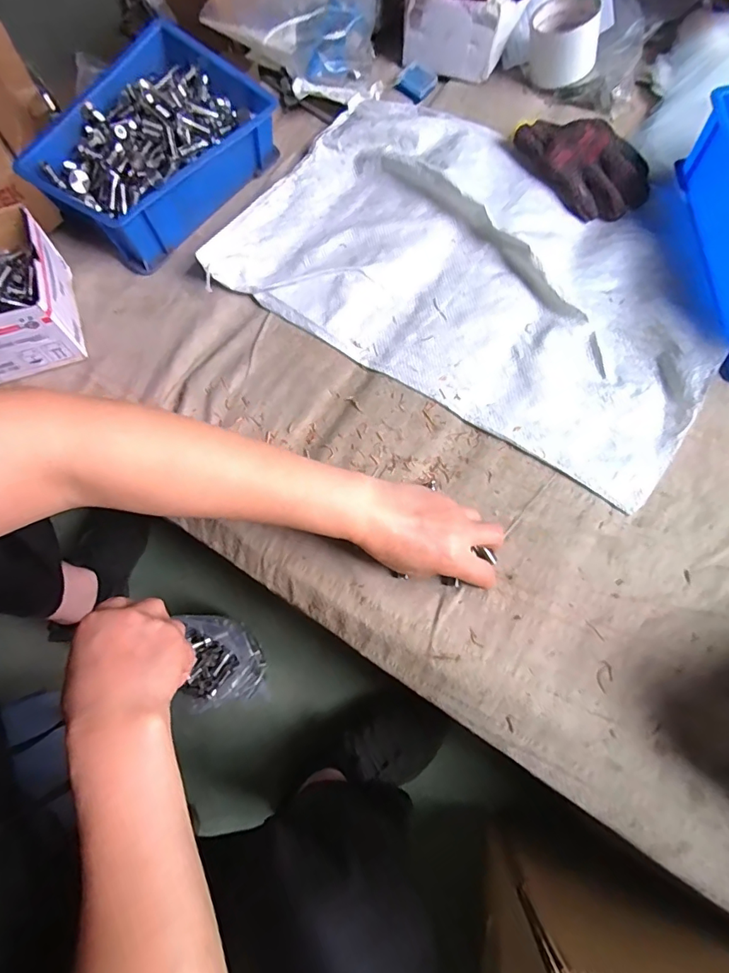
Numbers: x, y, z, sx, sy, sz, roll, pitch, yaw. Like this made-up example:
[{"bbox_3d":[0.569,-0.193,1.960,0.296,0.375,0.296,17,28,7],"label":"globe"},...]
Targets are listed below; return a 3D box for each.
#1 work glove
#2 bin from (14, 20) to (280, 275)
[{"bbox_3d":[0.254,-0.385,0.549,0.100,0.040,0.169,-37,72,-11],"label":"work glove"},{"bbox_3d":[-0.237,-0.394,0.546,0.164,0.096,0.257,40,76,15],"label":"bin"}]

